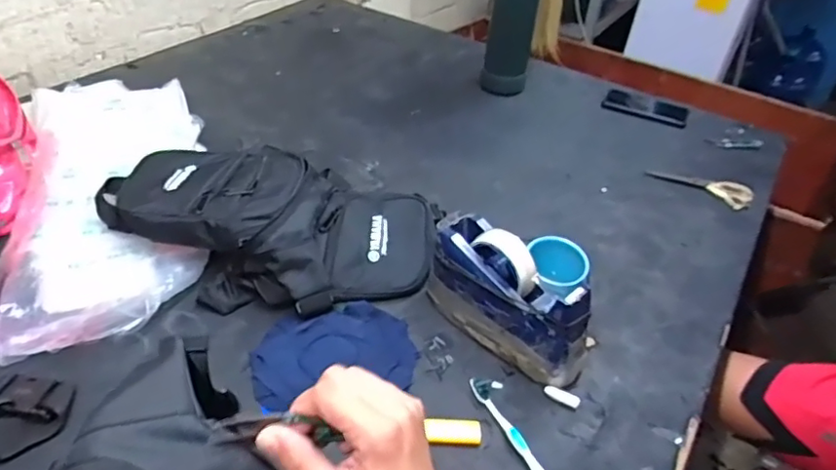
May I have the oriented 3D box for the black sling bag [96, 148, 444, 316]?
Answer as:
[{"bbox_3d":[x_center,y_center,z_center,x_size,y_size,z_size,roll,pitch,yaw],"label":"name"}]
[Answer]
[{"bbox_3d":[-0.191,-0.009,0.734,0.397,0.093,0.191,13,41,8],"label":"black sling bag"}]

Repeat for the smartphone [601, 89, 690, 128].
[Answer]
[{"bbox_3d":[0.455,-0.255,1.143,0.160,0.010,0.074,24,44,19],"label":"smartphone"}]

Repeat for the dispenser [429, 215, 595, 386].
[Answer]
[{"bbox_3d":[0.100,0.073,0.660,0.070,0.106,0.211,-27,51,-33],"label":"dispenser"}]

